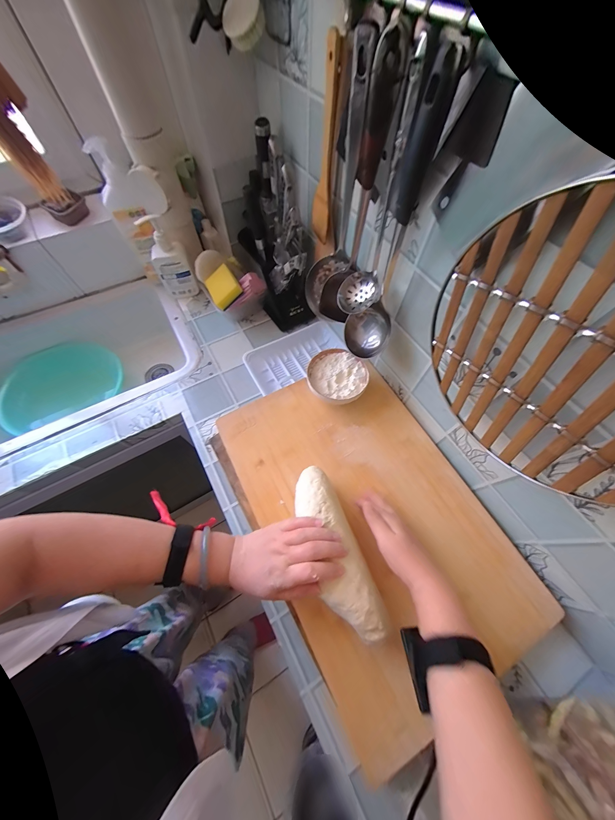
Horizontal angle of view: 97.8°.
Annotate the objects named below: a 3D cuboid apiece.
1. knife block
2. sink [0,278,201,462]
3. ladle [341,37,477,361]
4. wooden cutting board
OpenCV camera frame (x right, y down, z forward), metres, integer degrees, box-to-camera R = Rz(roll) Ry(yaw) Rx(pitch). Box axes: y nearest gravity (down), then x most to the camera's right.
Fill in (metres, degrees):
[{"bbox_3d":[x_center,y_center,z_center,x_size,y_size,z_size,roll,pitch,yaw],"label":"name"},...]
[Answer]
[{"bbox_3d":[-0.070,-0.381,0.609,0.132,0.319,0.285,-13,65,-7],"label":"knife block"},{"bbox_3d":[-0.595,-0.073,0.750,0.581,0.226,0.386,-28,68,-14],"label":"sink"},{"bbox_3d":[0.105,-0.199,0.341,0.068,0.323,0.071,10,64,4],"label":"ladle"},{"bbox_3d":[0.103,0.162,0.452,0.357,0.040,0.531,-26,68,-13],"label":"wooden cutting board"}]

